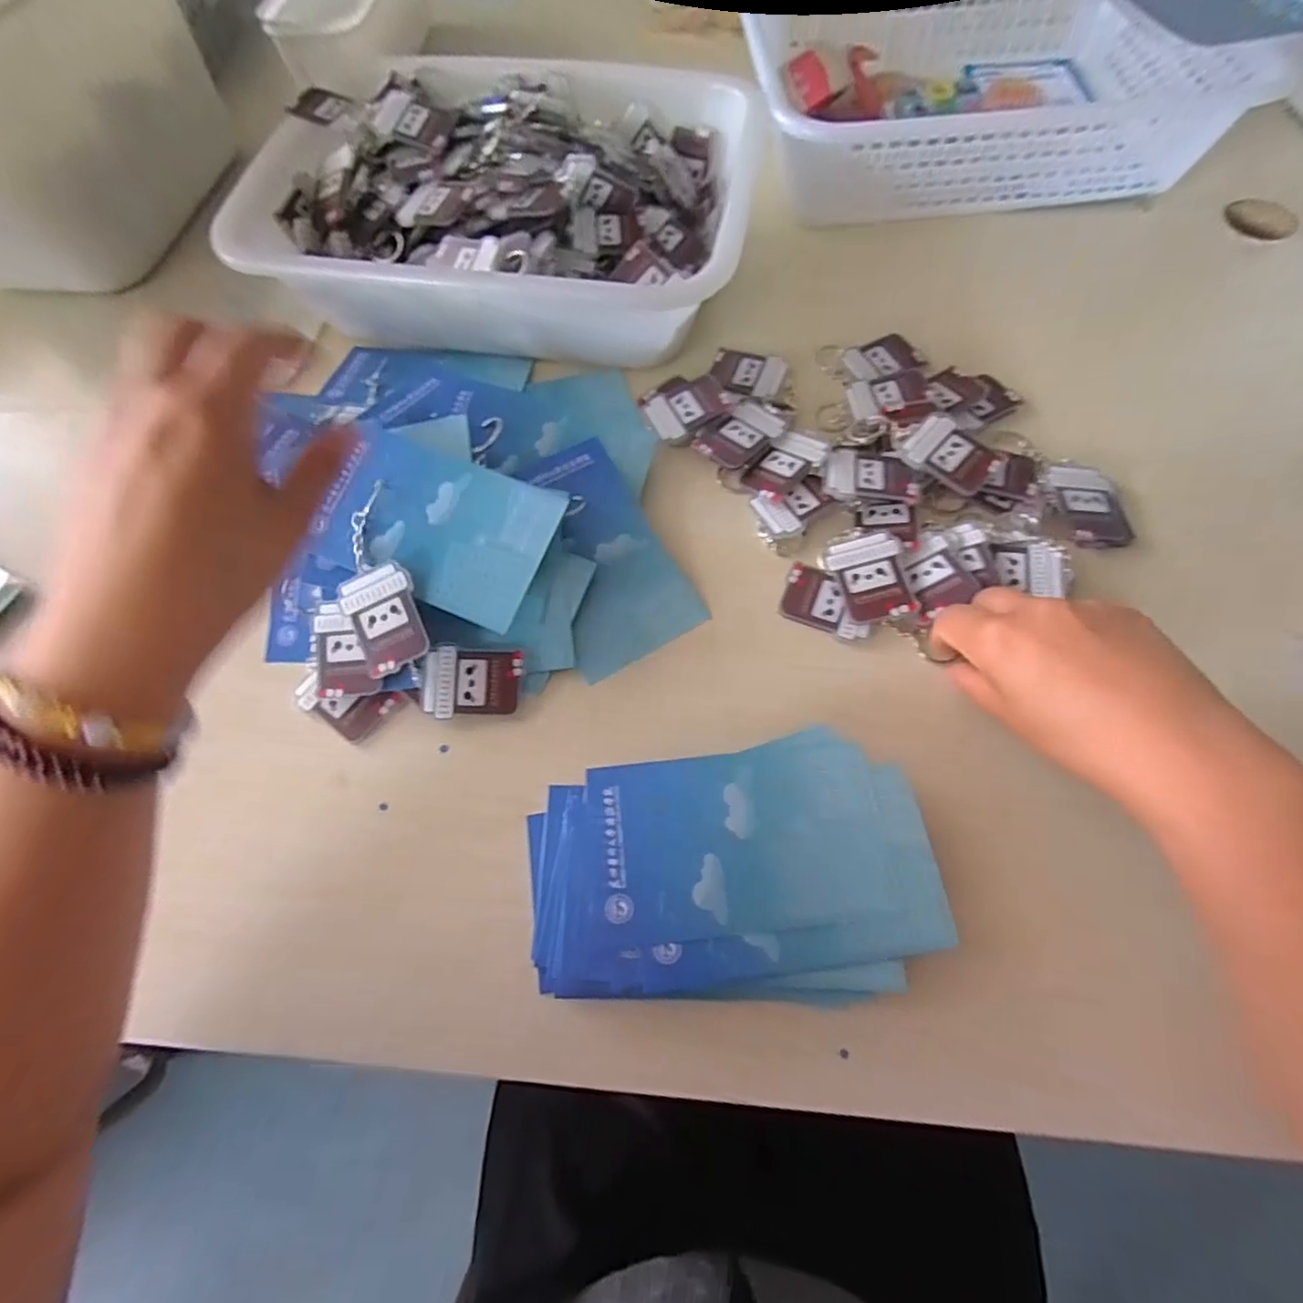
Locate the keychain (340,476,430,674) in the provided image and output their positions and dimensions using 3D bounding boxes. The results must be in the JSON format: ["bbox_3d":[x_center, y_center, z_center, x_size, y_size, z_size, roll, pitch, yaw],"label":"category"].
[{"bbox_3d":[-0.144,-0.037,0.325,0.037,0.010,0.097,-14,88,-4],"label":"keychain"}]

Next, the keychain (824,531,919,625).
[{"bbox_3d":[0.124,-0.041,0.347,0.040,0.006,0.051,-15,68,10],"label":"keychain"}]

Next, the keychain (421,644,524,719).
[{"bbox_3d":[-0.096,0.017,0.331,0.051,0.004,0.037,5,83,1],"label":"keychain"}]

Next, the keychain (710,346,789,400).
[{"bbox_3d":[0.065,-0.189,0.422,0.049,0.005,0.041,19,68,10],"label":"keychain"}]

